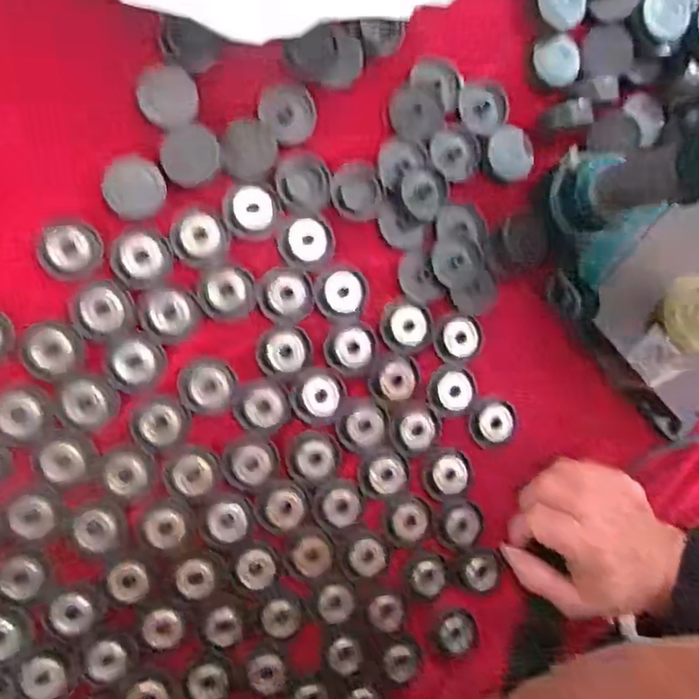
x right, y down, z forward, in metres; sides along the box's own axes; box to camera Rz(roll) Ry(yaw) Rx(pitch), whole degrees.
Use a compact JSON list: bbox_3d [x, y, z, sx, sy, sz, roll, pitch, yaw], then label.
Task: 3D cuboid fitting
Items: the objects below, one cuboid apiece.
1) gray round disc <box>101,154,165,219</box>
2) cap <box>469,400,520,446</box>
[{"bbox_3d":[-0.119,-0.089,0.375,0.033,0.004,0.033,-6,107,-19],"label":"gray round disc"},{"bbox_3d":[0.093,0.046,0.434,0.030,0.014,0.027,-12,95,-14],"label":"cap"}]

